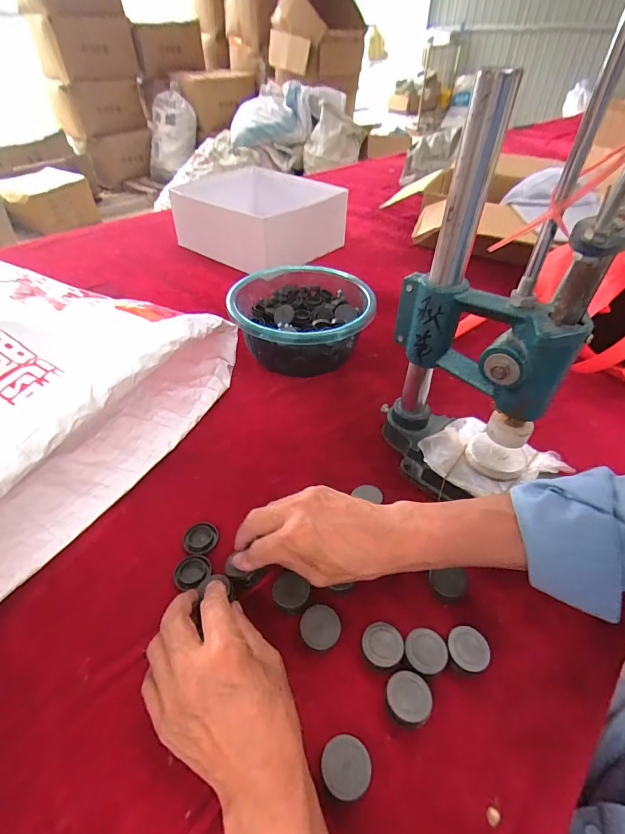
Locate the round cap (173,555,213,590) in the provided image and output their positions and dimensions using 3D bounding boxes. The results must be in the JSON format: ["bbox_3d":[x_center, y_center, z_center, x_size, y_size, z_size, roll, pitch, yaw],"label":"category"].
[{"bbox_3d":[-0.110,0.141,0.366,0.031,0.005,0.033,1,44,-1],"label":"round cap"}]

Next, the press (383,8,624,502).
[{"bbox_3d":[0.169,-0.093,0.366,0.185,0.369,0.124,25,45,37],"label":"press"}]

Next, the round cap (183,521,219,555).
[{"bbox_3d":[-0.109,0.117,0.389,0.031,0.004,0.033,1,44,-1],"label":"round cap"}]

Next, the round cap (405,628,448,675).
[{"bbox_3d":[0.090,0.187,0.318,0.031,0.016,0.032,1,44,-1],"label":"round cap"}]

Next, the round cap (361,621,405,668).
[{"bbox_3d":[0.056,0.185,0.321,0.031,0.017,0.033,1,44,-1],"label":"round cap"}]

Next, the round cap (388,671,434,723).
[{"bbox_3d":[0.071,0.209,0.296,0.032,0.017,0.031,1,44,-1],"label":"round cap"}]

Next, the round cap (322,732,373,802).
[{"bbox_3d":[0.022,0.235,0.268,0.032,0.020,0.032,1,44,-1],"label":"round cap"}]

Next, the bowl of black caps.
[{"bbox_3d":[-0.019,-0.144,0.611,0.209,0.087,0.239,4,44,3],"label":"bowl of black caps"}]

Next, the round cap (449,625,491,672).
[{"bbox_3d":[0.124,0.187,0.319,0.031,0.015,0.031,11,45,9],"label":"round cap"}]

